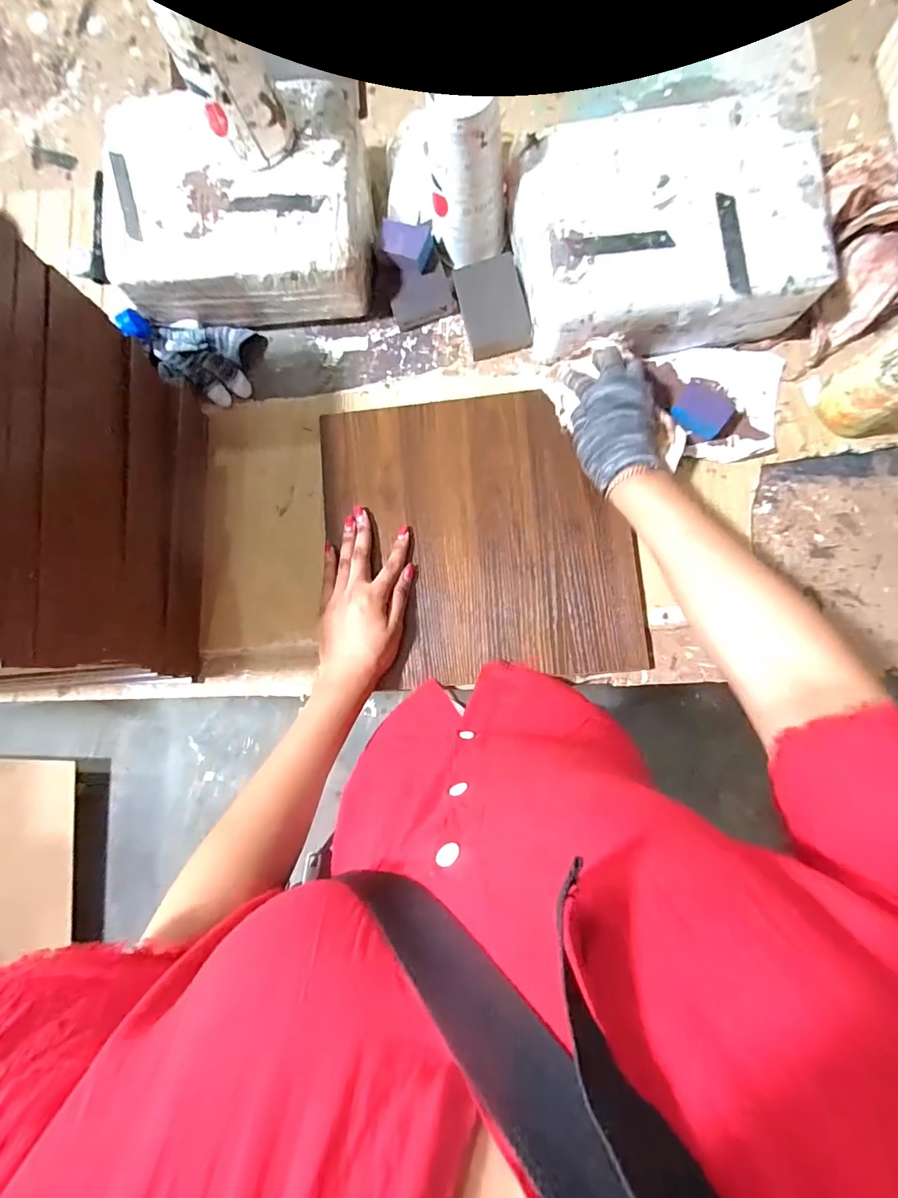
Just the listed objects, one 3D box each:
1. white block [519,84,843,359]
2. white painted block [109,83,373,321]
[{"bbox_3d":[0.211,-0.363,0.485,0.280,0.083,0.192,-3,88,4],"label":"white block"},{"bbox_3d":[-0.219,-0.414,0.525,0.255,0.105,0.183,1,88,4],"label":"white painted block"}]

